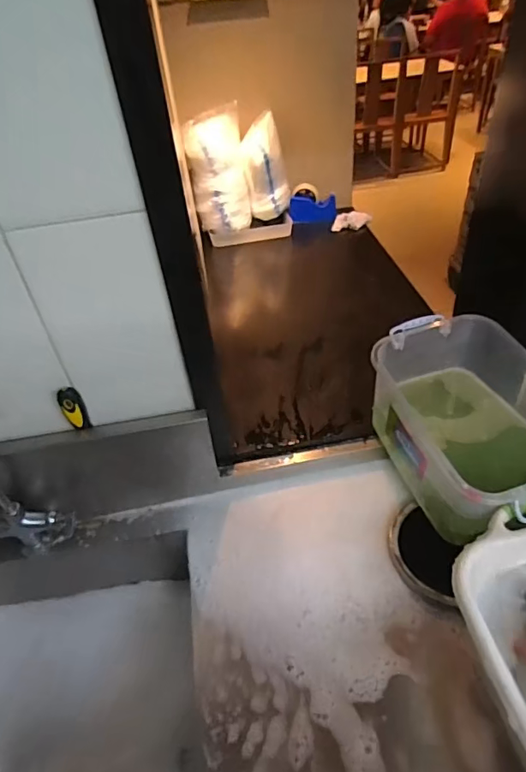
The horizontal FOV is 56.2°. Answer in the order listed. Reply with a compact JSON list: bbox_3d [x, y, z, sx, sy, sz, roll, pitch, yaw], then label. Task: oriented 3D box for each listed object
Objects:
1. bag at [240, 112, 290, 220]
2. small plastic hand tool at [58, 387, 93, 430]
[{"bbox_3d":[0.009,-0.692,1.562,0.137,0.278,0.122,-6,42,1],"label":"bag"},{"bbox_3d":[-0.300,0.041,0.789,0.034,0.090,0.023,-27,45,-21],"label":"small plastic hand tool"}]

